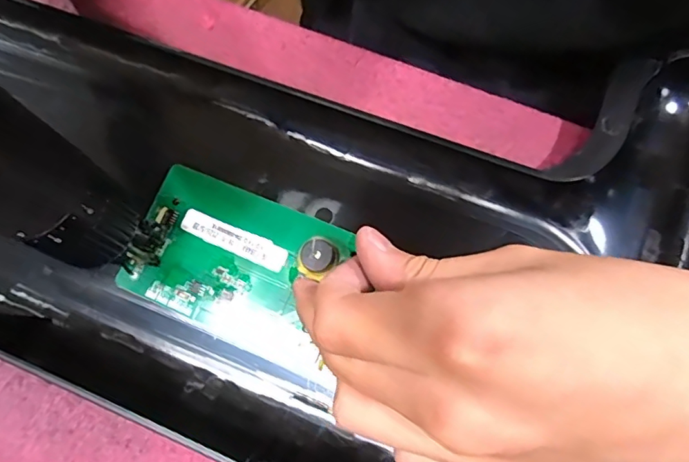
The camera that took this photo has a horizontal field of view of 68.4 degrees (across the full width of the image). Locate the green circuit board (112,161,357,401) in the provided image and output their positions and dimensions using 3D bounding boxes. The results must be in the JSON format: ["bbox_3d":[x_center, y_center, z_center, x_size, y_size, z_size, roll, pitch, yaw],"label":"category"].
[{"bbox_3d":[-0.043,0.015,0.218,0.101,0.015,0.063,24,76,9],"label":"green circuit board"}]

